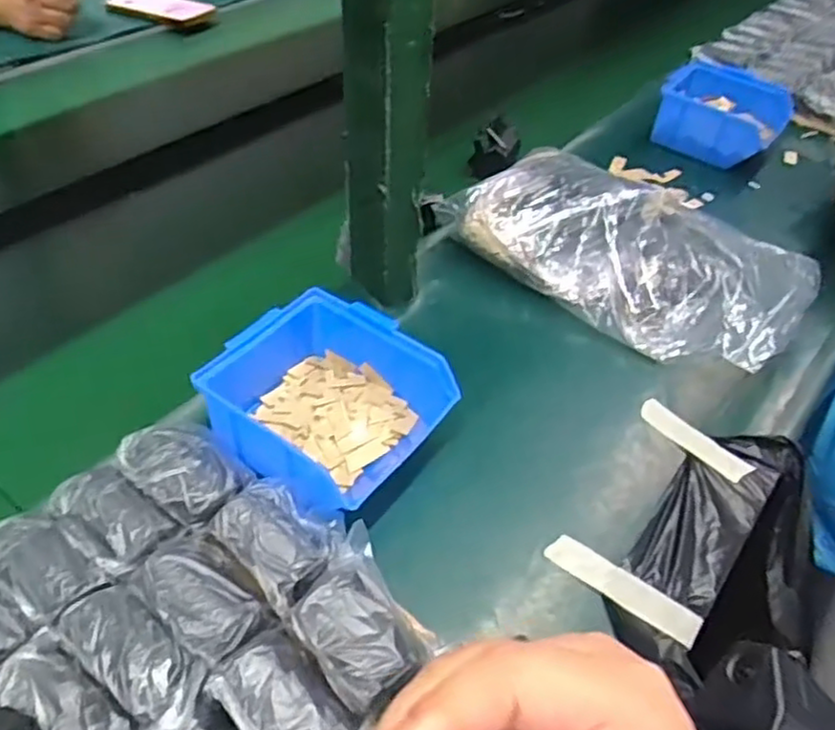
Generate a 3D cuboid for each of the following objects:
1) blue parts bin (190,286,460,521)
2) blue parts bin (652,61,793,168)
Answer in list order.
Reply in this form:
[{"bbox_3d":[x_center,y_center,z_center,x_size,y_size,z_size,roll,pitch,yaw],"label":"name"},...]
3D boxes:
[{"bbox_3d":[-0.062,0.032,0.489,0.132,0.077,0.132,28,49,22],"label":"blue parts bin"},{"bbox_3d":[0.350,-0.295,0.830,0.139,0.074,0.131,32,51,25],"label":"blue parts bin"}]

